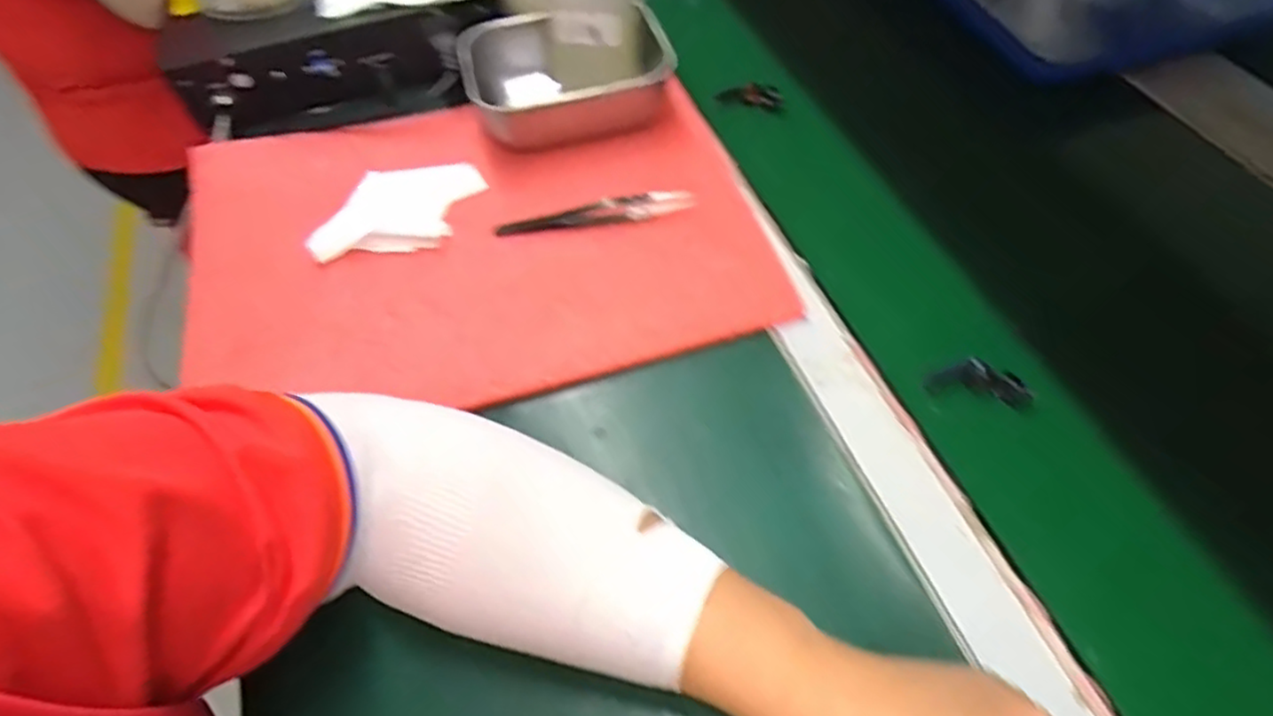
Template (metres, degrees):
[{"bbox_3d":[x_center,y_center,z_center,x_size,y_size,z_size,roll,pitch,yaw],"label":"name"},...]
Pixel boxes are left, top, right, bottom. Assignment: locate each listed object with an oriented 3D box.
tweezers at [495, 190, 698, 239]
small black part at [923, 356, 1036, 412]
[{"bbox_3d":[-0.027,-0.091,0.441,0.123,0.016,0.014,-5,55,2],"label":"tweezers"},{"bbox_3d":[0.183,0.013,0.372,0.053,0.014,0.017,11,57,12],"label":"small black part"}]

